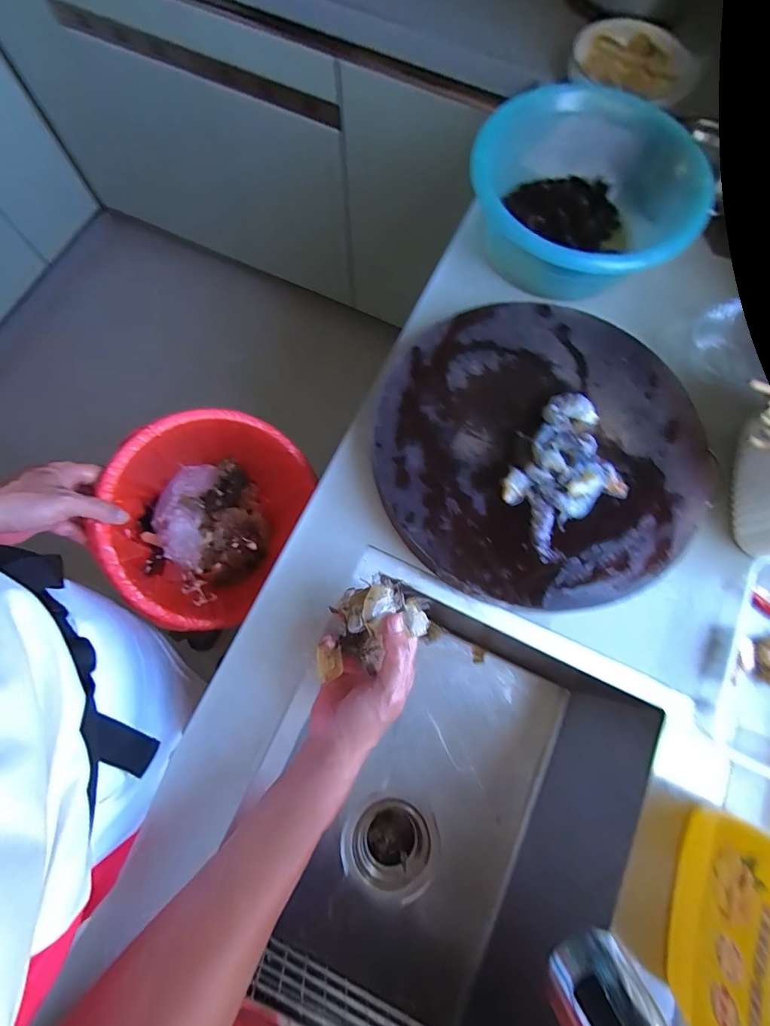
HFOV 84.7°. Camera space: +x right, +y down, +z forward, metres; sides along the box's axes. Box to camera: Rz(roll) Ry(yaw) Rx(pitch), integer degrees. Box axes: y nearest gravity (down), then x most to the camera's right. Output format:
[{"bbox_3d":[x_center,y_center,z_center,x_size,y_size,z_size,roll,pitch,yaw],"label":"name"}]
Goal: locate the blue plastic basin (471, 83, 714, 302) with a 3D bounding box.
[{"bbox_3d":[0.258,-0.429,0.564,0.272,0.118,0.290,0,75,-1],"label":"blue plastic basin"}]

